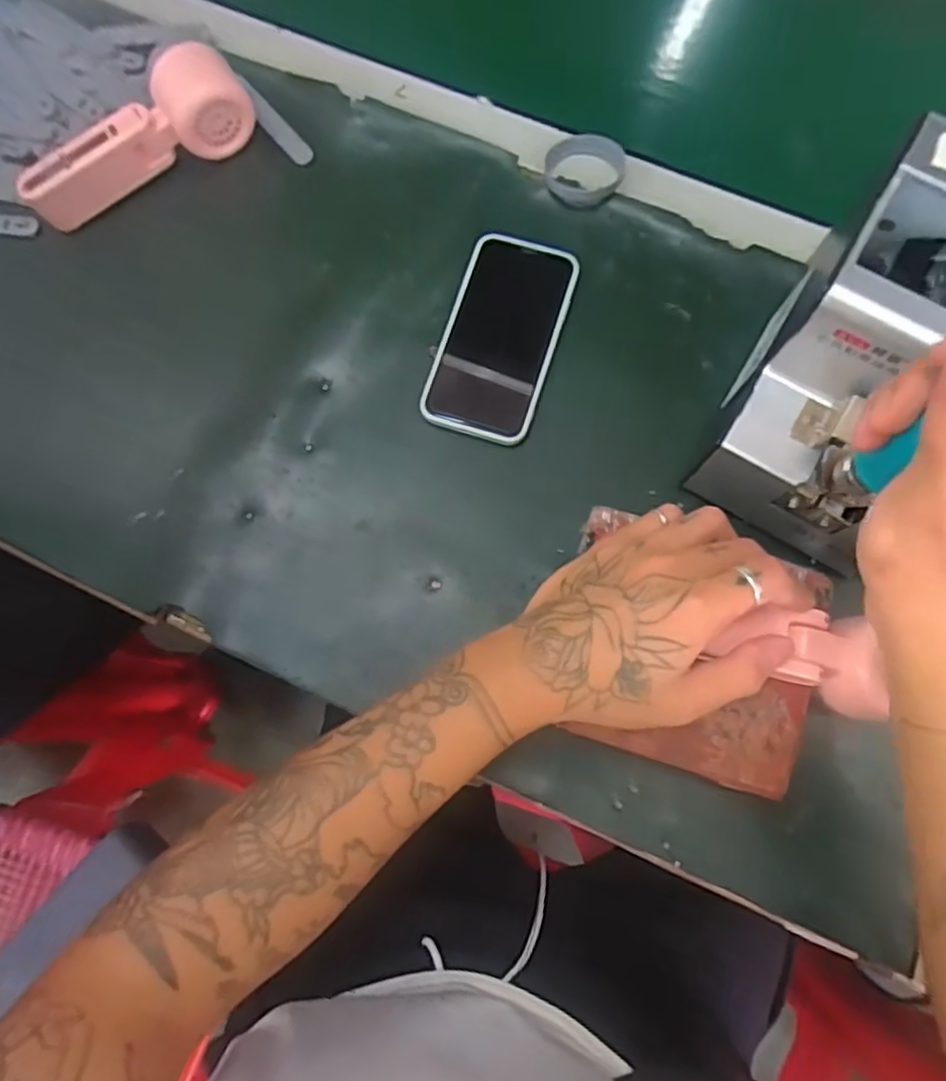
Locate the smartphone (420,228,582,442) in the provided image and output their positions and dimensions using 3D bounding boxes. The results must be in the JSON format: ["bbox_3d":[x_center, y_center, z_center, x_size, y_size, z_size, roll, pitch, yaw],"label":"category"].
[{"bbox_3d":[0.019,-0.140,0.457,0.074,0.007,0.146,17,77,4],"label":"smartphone"}]

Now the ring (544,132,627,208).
[{"bbox_3d":[0.080,-0.268,0.485,0.056,0.015,0.050,19,77,5],"label":"ring"}]

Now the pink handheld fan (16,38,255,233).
[{"bbox_3d":[-0.231,-0.272,0.464,0.167,0.050,0.051,-36,79,-8],"label":"pink handheld fan"}]

